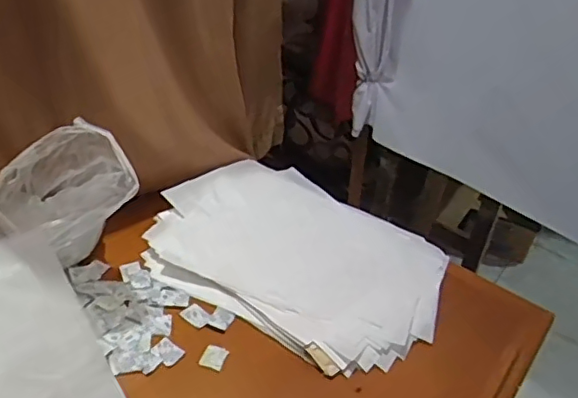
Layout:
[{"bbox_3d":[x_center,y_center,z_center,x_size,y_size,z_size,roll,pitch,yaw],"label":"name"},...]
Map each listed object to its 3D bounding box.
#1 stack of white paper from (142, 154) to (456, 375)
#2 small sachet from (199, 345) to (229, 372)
[{"bbox_3d":[0.014,0.082,0.916,0.459,0.042,0.318,25,40,23],"label":"stack of white paper"},{"bbox_3d":[-0.099,0.211,0.767,0.032,0.004,0.031,23,55,3],"label":"small sachet"}]

